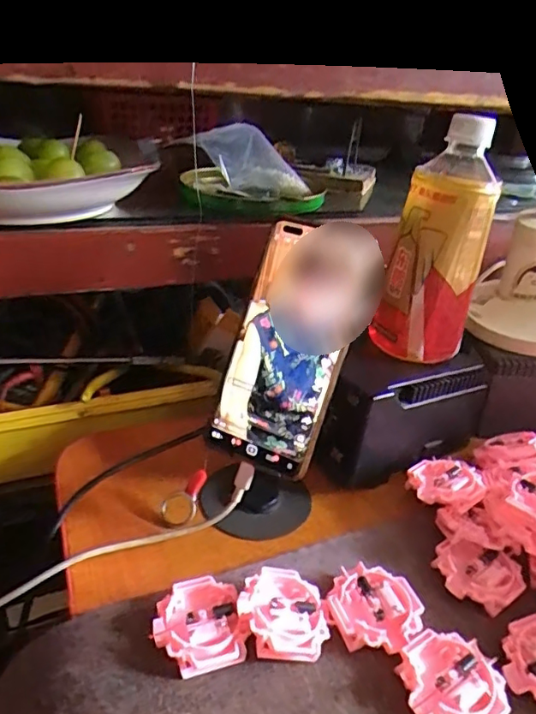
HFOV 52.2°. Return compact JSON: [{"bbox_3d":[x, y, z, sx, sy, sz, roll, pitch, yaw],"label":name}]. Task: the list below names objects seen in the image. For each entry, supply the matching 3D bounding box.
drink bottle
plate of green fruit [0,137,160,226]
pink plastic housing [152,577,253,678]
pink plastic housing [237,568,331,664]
[{"bbox_3d":[0.131,-0.085,0.427,0.071,0.171,0.056,16,31,19],"label":"drink bottle"},{"bbox_3d":[-0.192,-0.138,0.413,0.168,0.043,0.189,-11,33,-27],"label":"plate of green fruit"},{"bbox_3d":[-0.039,0.148,0.304,0.047,0.012,0.049,-6,31,-20],"label":"pink plastic housing"},{"bbox_3d":[0.008,0.144,0.312,0.048,0.016,0.051,4,29,-2],"label":"pink plastic housing"}]

